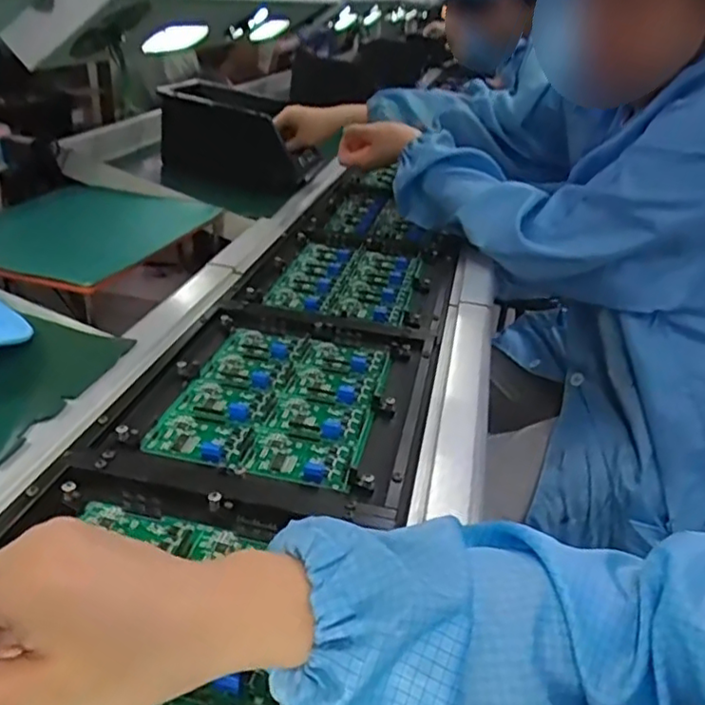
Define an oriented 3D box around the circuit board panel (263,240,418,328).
[{"bbox_3d":[-0.006,-0.088,0.759,0.152,0.010,0.207,9,31,7],"label":"circuit board panel"}]

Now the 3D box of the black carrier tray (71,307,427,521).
[{"bbox_3d":[-0.058,0.035,0.529,0.232,0.019,0.261,9,31,7],"label":"black carrier tray"}]

